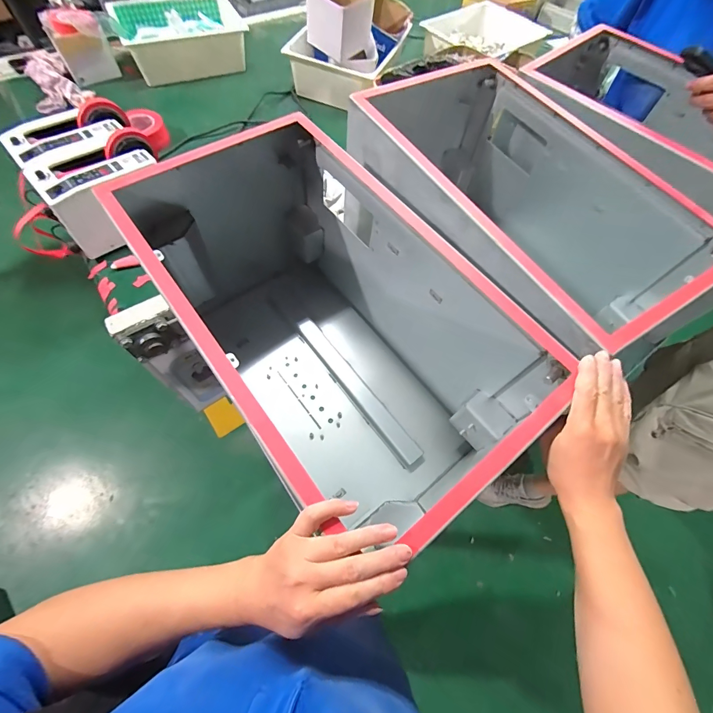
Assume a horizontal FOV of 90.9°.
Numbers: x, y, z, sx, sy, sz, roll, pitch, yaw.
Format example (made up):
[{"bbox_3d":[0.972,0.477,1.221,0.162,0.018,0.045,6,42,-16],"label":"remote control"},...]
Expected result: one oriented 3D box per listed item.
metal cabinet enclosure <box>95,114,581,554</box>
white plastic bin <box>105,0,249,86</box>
[{"bbox_3d":[-0.045,-0.039,0.539,0.306,0.322,0.558,-40,72,-20],"label":"metal cabinet enclosure"},{"bbox_3d":[-0.558,-1.043,1.126,0.374,0.116,0.283,-19,66,-12],"label":"white plastic bin"}]

